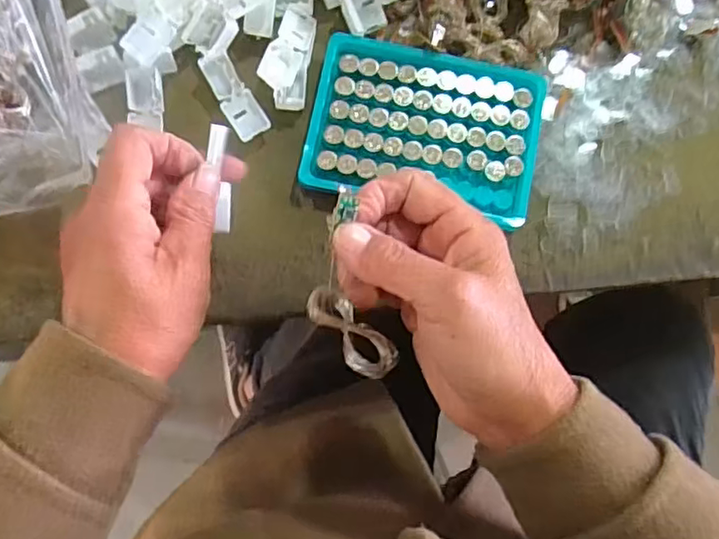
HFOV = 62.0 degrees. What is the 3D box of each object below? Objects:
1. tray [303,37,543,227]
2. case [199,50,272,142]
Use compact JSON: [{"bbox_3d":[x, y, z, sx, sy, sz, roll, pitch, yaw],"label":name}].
[{"bbox_3d":[0.038,-0.082,0.344,0.129,0.011,0.093,12,81,0],"label":"tray"},{"bbox_3d":[-0.073,-0.100,0.346,0.020,0.009,0.053,-33,84,-6],"label":"case"}]

